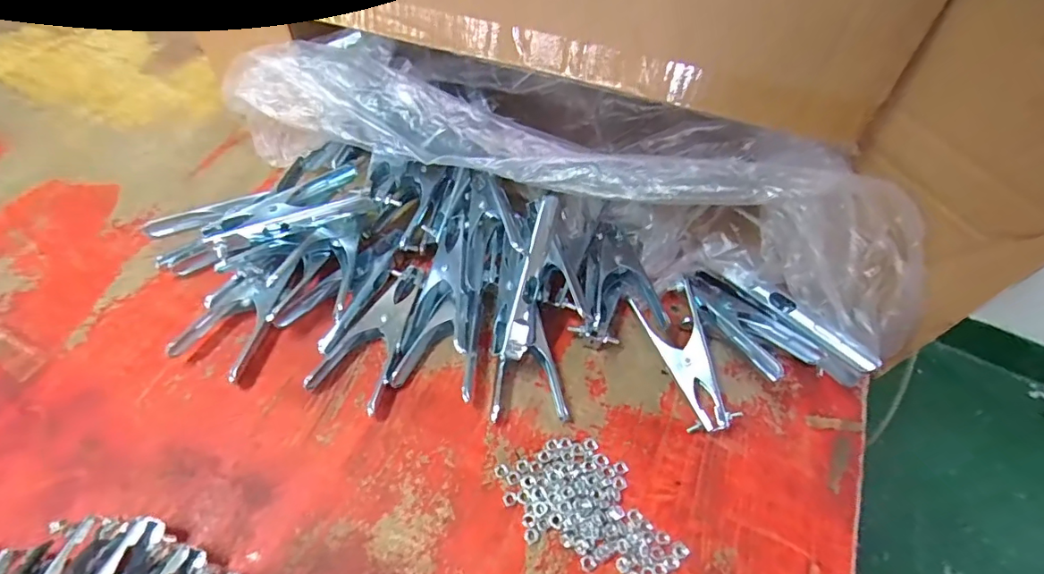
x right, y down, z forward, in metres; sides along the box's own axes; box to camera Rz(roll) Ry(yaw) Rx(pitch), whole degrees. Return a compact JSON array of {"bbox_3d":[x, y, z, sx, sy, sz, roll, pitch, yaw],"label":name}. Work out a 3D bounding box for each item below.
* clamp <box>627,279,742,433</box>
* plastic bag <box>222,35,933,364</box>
[{"bbox_3d":[0.144,0.058,0.439,0.053,0.032,0.129,-13,58,-14],"label":"clamp"},{"bbox_3d":[0.043,-0.116,0.447,0.584,0.135,0.141,20,56,9],"label":"plastic bag"}]

